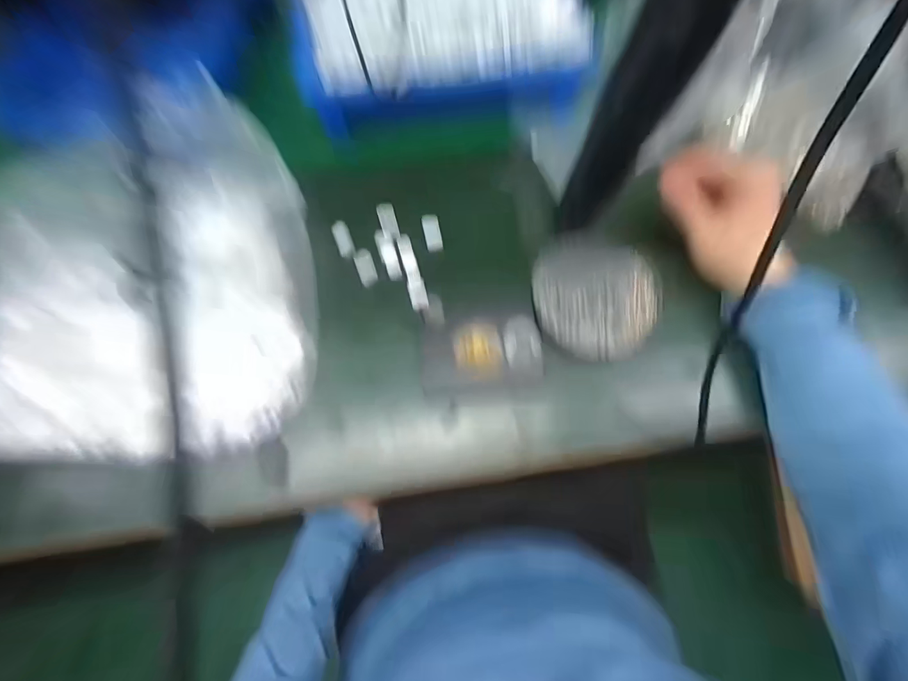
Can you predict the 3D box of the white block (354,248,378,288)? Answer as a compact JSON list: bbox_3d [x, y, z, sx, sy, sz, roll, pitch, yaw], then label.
[{"bbox_3d":[-0.088,-0.073,0.404,0.017,0.007,0.038,-14,87,-4],"label":"white block"}]

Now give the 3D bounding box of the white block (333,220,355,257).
[{"bbox_3d":[-0.110,-0.101,0.402,0.014,0.008,0.038,-18,91,-5],"label":"white block"}]

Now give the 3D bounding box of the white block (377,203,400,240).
[{"bbox_3d":[-0.066,-0.120,0.408,0.017,0.009,0.038,-16,91,-4],"label":"white block"}]

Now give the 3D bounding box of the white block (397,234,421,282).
[{"bbox_3d":[-0.045,-0.083,0.400,0.013,0.009,0.050,-15,71,-4],"label":"white block"}]

